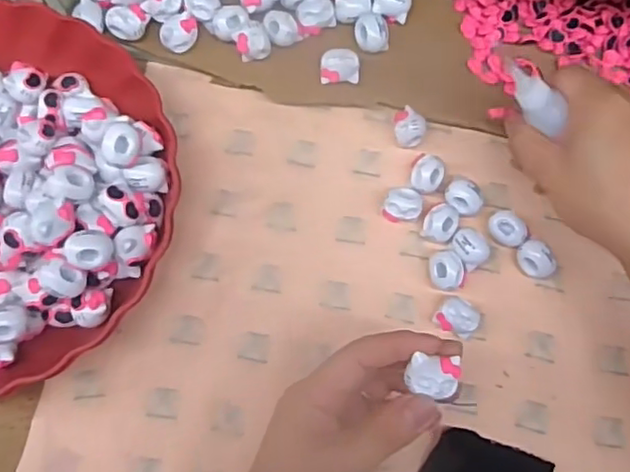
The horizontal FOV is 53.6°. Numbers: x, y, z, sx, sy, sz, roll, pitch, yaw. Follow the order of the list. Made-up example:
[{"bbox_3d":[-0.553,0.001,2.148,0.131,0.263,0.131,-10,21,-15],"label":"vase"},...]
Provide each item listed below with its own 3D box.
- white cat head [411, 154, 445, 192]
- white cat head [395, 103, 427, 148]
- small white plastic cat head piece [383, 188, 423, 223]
[{"bbox_3d":[0.073,-0.040,0.413,0.021,0.017,0.024,32,79,7],"label":"white cat head"},{"bbox_3d":[0.062,-0.072,0.413,0.020,0.021,0.022,0,77,0],"label":"white cat head"},{"bbox_3d":[0.057,-0.020,0.406,0.024,0.017,0.020,-2,77,-1],"label":"small white plastic cat head piece"}]

